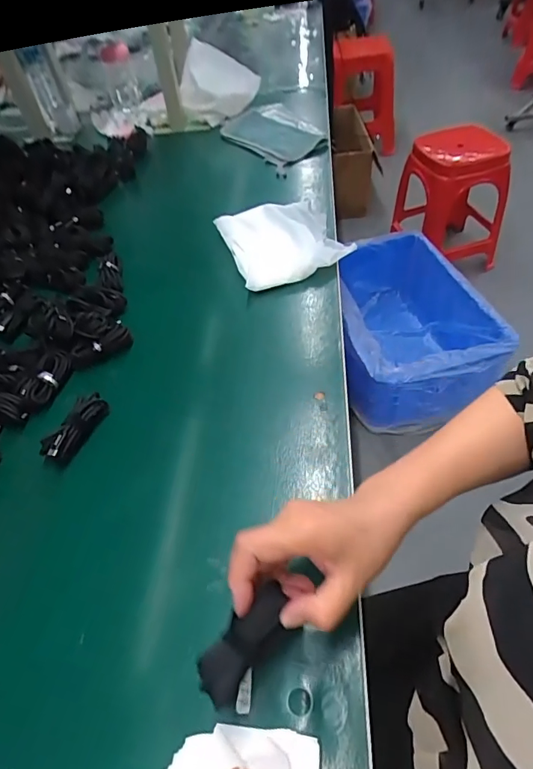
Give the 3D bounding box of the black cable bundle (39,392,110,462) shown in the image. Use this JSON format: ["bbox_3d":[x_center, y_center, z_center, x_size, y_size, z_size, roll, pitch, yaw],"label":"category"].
[{"bbox_3d":[-0.200,0.043,0.459,0.029,0.017,0.079,18,55,21],"label":"black cable bundle"}]

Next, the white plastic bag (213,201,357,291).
[{"bbox_3d":[0.025,-0.215,0.636,0.155,0.036,0.179,-18,50,-7],"label":"white plastic bag"}]

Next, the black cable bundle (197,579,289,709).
[{"bbox_3d":[-0.014,0.161,0.278,0.028,0.014,0.074,30,68,25],"label":"black cable bundle"}]

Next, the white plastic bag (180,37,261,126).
[{"bbox_3d":[-0.104,-0.676,0.974,0.159,0.110,0.116,6,50,8],"label":"white plastic bag"}]

